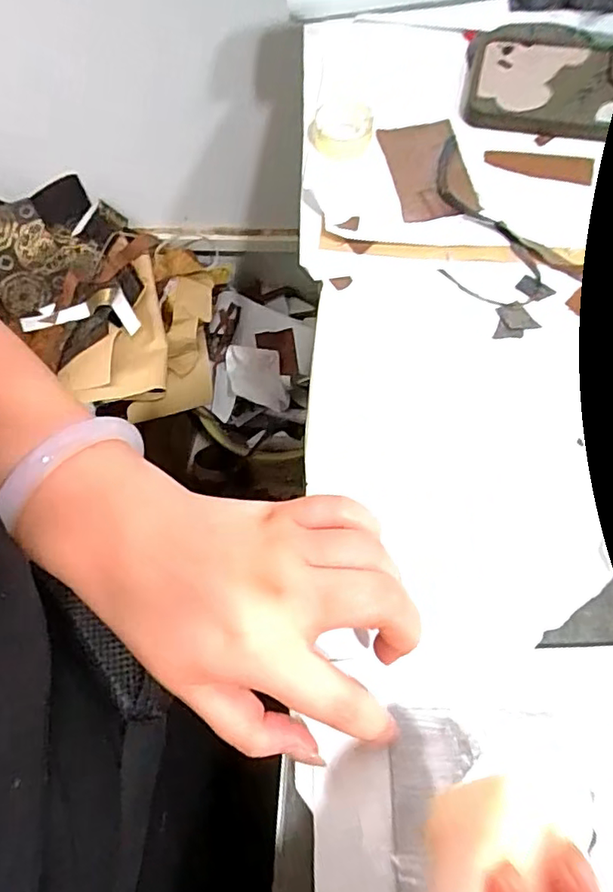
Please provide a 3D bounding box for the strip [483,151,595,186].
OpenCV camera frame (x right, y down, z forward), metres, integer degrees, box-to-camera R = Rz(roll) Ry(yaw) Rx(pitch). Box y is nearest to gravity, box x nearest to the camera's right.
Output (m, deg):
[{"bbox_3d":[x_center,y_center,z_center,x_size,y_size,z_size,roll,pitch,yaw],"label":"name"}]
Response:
[{"bbox_3d":[0.156,-0.189,0.381,0.069,0.005,0.029,16,60,9],"label":"strip"}]

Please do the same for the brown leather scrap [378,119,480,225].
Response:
[{"bbox_3d":[0.082,-0.187,0.382,0.049,0.008,0.085,-11,64,3],"label":"brown leather scrap"}]

